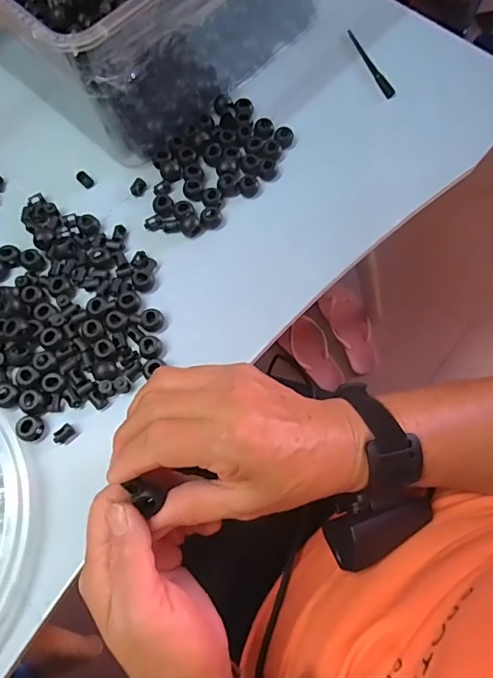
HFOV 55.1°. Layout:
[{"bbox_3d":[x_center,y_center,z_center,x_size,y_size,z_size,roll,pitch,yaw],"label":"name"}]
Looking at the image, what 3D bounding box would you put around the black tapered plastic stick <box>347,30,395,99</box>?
[{"bbox_3d":[0.117,-0.261,0.448,0.008,0.008,0.085,-24,72,-9],"label":"black tapered plastic stick"}]

